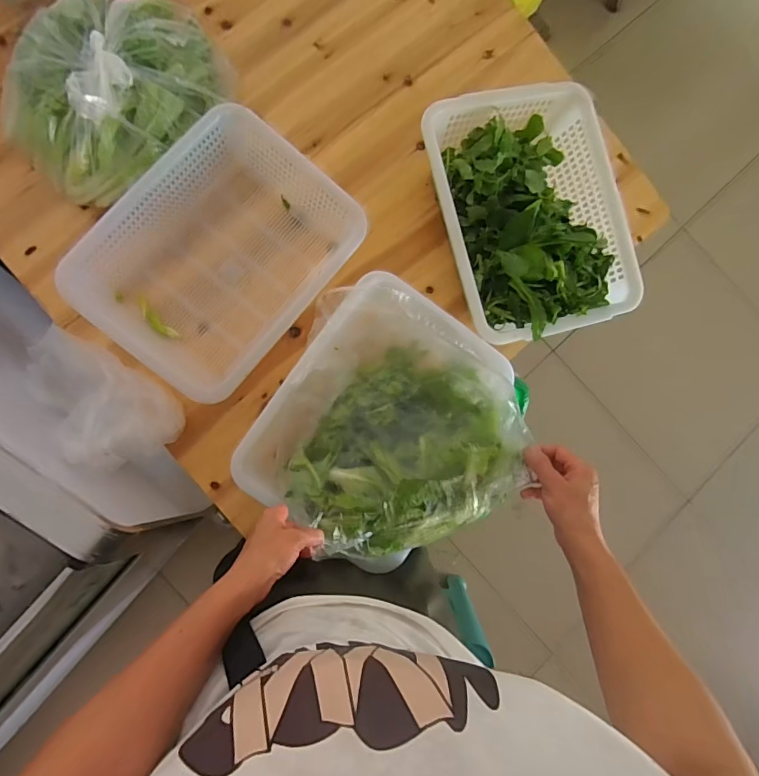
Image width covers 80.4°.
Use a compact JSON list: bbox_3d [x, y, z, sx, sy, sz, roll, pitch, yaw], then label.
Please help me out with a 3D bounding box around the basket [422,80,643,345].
[{"bbox_3d":[0.205,-0.242,0.640,0.244,0.105,0.339,-16,87,-8],"label":"basket"}]

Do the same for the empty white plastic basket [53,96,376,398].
[{"bbox_3d":[-0.202,-0.165,0.591,0.241,0.098,0.315,36,82,-2],"label":"empty white plastic basket"}]

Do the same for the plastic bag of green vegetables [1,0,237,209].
[{"bbox_3d":[-0.300,-0.371,0.555,0.255,0.154,0.180,-40,90,-8],"label":"plastic bag of green vegetables"}]

